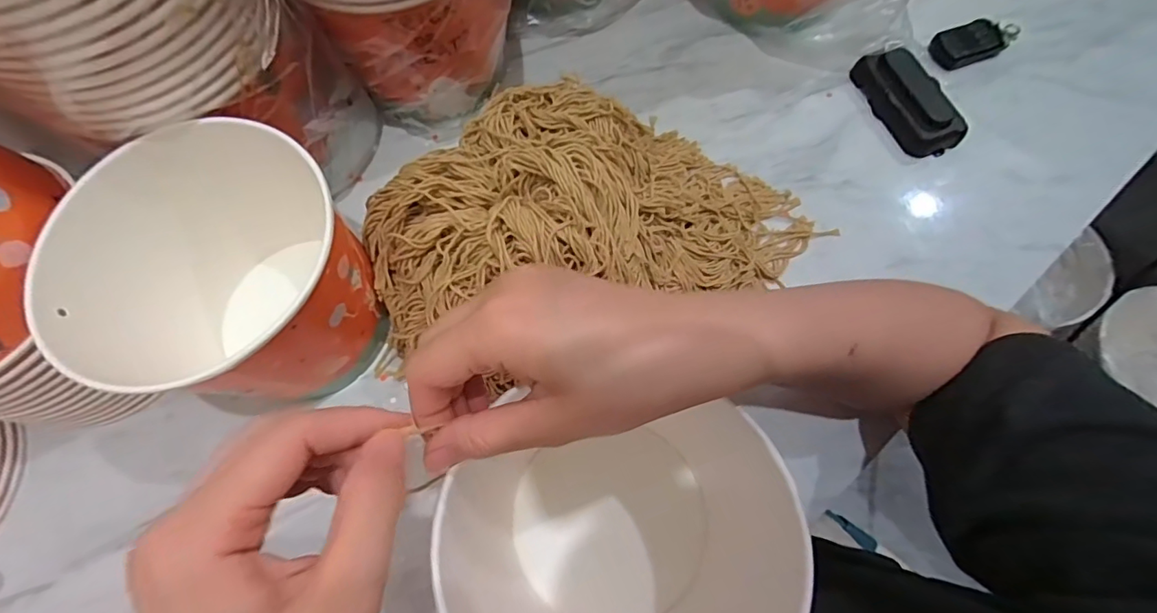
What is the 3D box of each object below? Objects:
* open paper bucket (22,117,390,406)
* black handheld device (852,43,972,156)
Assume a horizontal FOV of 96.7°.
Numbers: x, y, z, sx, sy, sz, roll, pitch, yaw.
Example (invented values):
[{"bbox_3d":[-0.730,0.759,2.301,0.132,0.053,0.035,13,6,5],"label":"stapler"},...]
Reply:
[{"bbox_3d":[-0.219,-0.016,0.347,0.145,0.134,0.156,0,70,1],"label":"open paper bucket"},{"bbox_3d":[0.288,-0.181,0.446,0.053,0.030,0.103,-19,71,-6],"label":"black handheld device"}]

